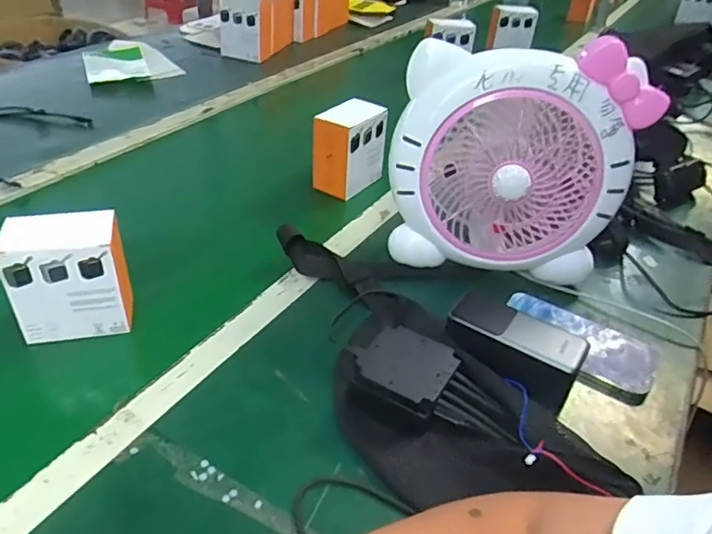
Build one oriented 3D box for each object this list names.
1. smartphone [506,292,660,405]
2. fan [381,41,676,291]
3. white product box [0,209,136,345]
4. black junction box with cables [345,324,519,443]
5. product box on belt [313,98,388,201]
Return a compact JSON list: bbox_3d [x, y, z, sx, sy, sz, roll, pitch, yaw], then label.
[{"bbox_3d":[0.237,0.074,0.603,0.161,0.014,0.091,30,44,28],"label":"smartphone"},{"bbox_3d":[0.169,-0.112,0.637,0.257,0.242,0.095,8,37,4],"label":"fan"},{"bbox_3d":[-0.284,0.010,0.567,0.101,0.117,0.055,-6,39,-15],"label":"white product box"},{"bbox_3d":[0.070,0.097,0.506,0.153,0.022,0.079,20,44,14],"label":"black junction box with cables"},{"bbox_3d":[-0.009,-0.174,0.830,0.069,0.114,0.095,33,45,31],"label":"product box on belt"}]

